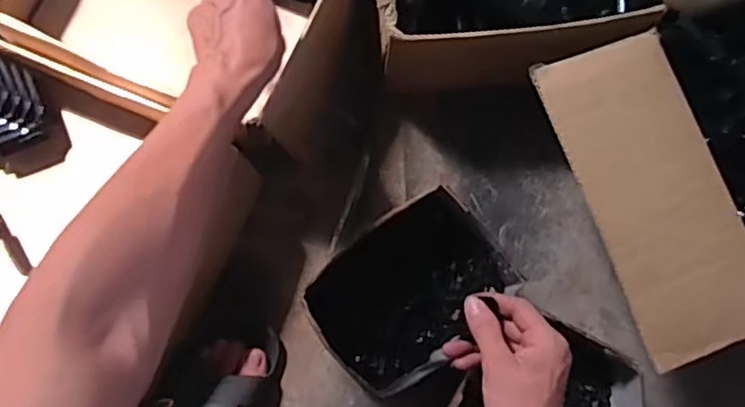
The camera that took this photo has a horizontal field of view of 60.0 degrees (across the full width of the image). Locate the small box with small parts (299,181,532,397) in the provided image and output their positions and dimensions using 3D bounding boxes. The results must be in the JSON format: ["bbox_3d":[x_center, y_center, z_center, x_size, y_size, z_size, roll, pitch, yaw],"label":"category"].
[{"bbox_3d":[0.039,0.094,0.692,0.203,0.080,0.150,-40,86,-6],"label":"small box with small parts"}]

